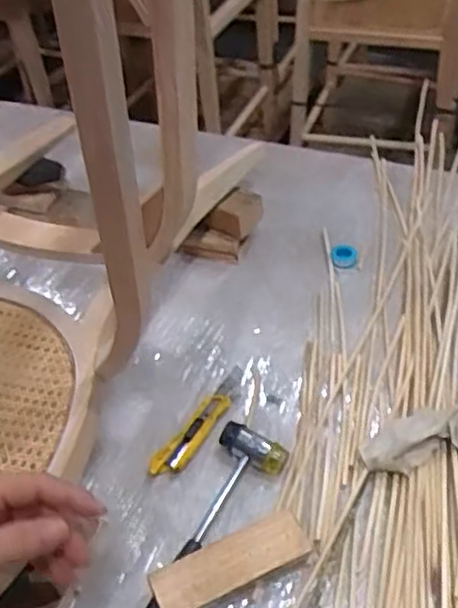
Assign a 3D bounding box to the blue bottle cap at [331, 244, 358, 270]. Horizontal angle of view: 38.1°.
[{"bbox_3d":[0.183,-0.074,1.056,0.039,0.022,0.041,-2,44,2],"label":"blue bottle cap"}]

